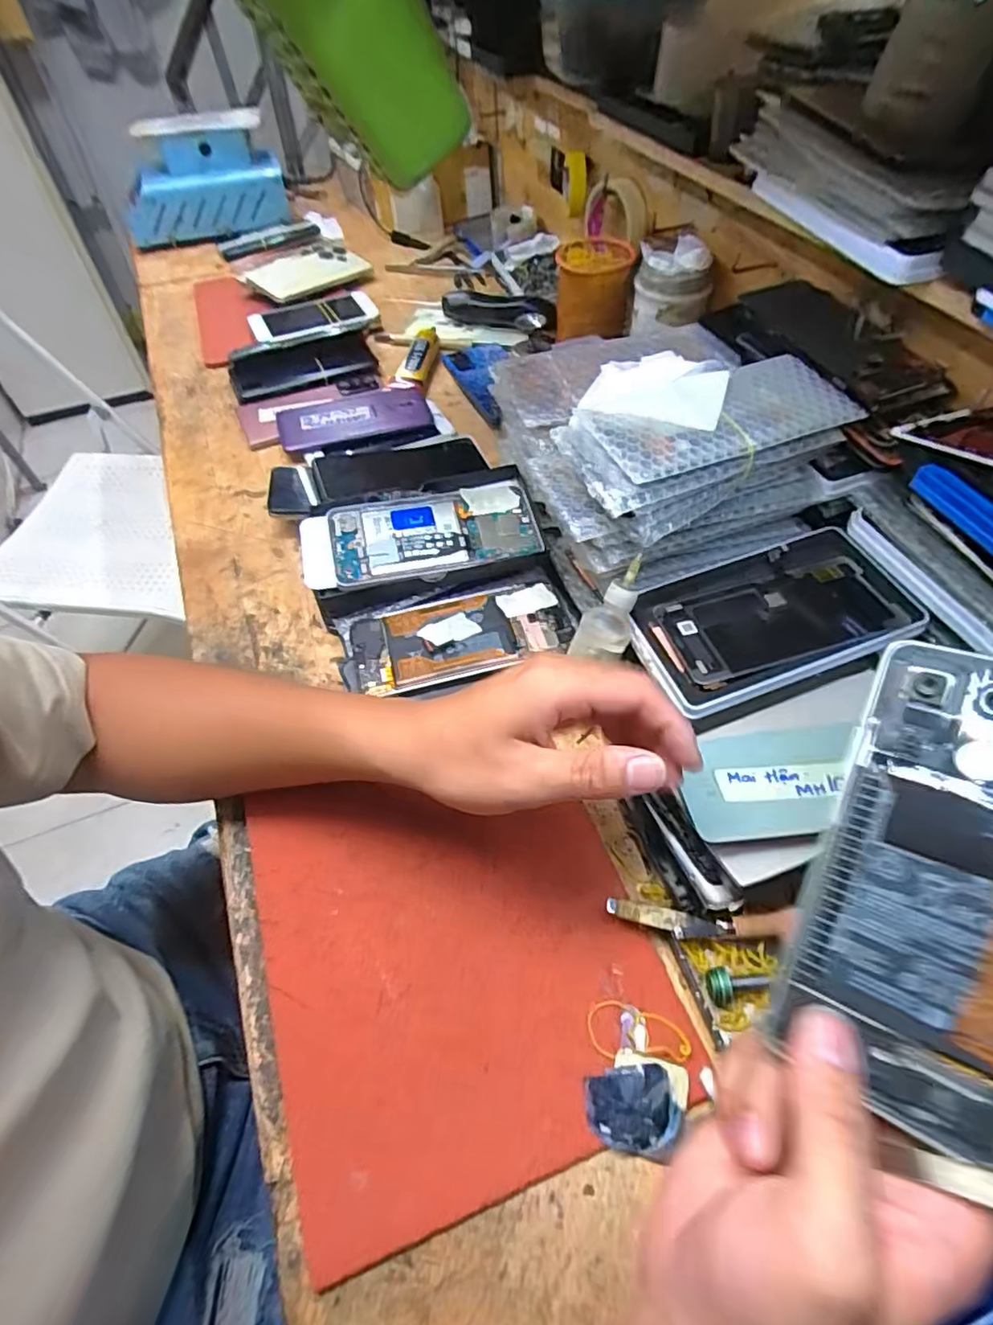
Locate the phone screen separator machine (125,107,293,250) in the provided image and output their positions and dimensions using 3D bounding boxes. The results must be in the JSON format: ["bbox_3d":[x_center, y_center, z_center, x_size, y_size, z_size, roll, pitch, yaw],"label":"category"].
[{"bbox_3d":[-0.426,-0.681,0.857,0.230,0.134,0.091,-6,54,-2],"label":"phone screen separator machine"}]

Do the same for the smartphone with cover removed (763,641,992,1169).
[{"bbox_3d":[0.156,0.071,0.207,0.072,0.005,0.152,17,83,34],"label":"smartphone with cover removed"}]

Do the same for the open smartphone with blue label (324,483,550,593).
[{"bbox_3d":[-0.047,-0.102,0.471,0.159,0.007,0.078,-11,65,-9],"label":"open smartphone with blue label"}]

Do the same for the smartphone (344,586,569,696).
[{"bbox_3d":[-0.024,-0.018,0.439,0.157,0.007,0.073,-12,54,-7],"label":"smartphone"}]

